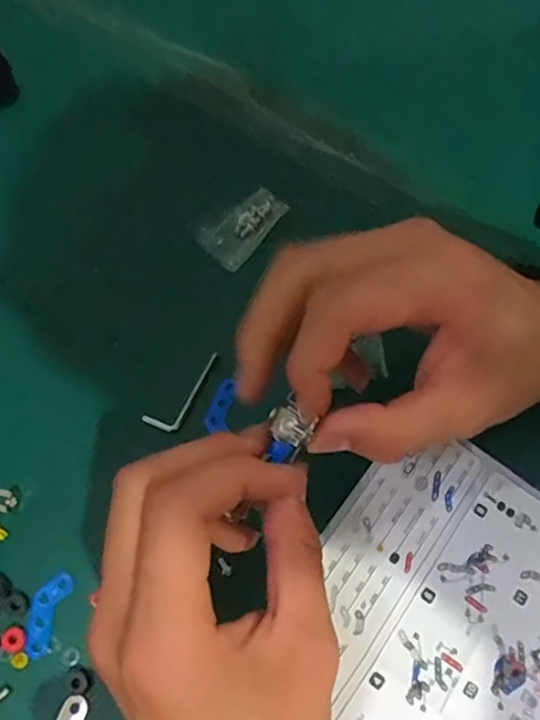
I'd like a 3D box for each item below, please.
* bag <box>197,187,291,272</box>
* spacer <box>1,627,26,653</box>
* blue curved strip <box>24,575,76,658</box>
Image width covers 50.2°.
[{"bbox_3d":[-0.017,-0.081,0.350,0.031,0.011,0.057,34,71,12],"label":"bag"},{"bbox_3d":[-0.115,0.126,0.258,0.010,0.004,0.010,0,68,-1],"label":"spacer"},{"bbox_3d":[-0.104,0.117,0.265,0.015,0.004,0.036,18,69,7],"label":"blue curved strip"}]

